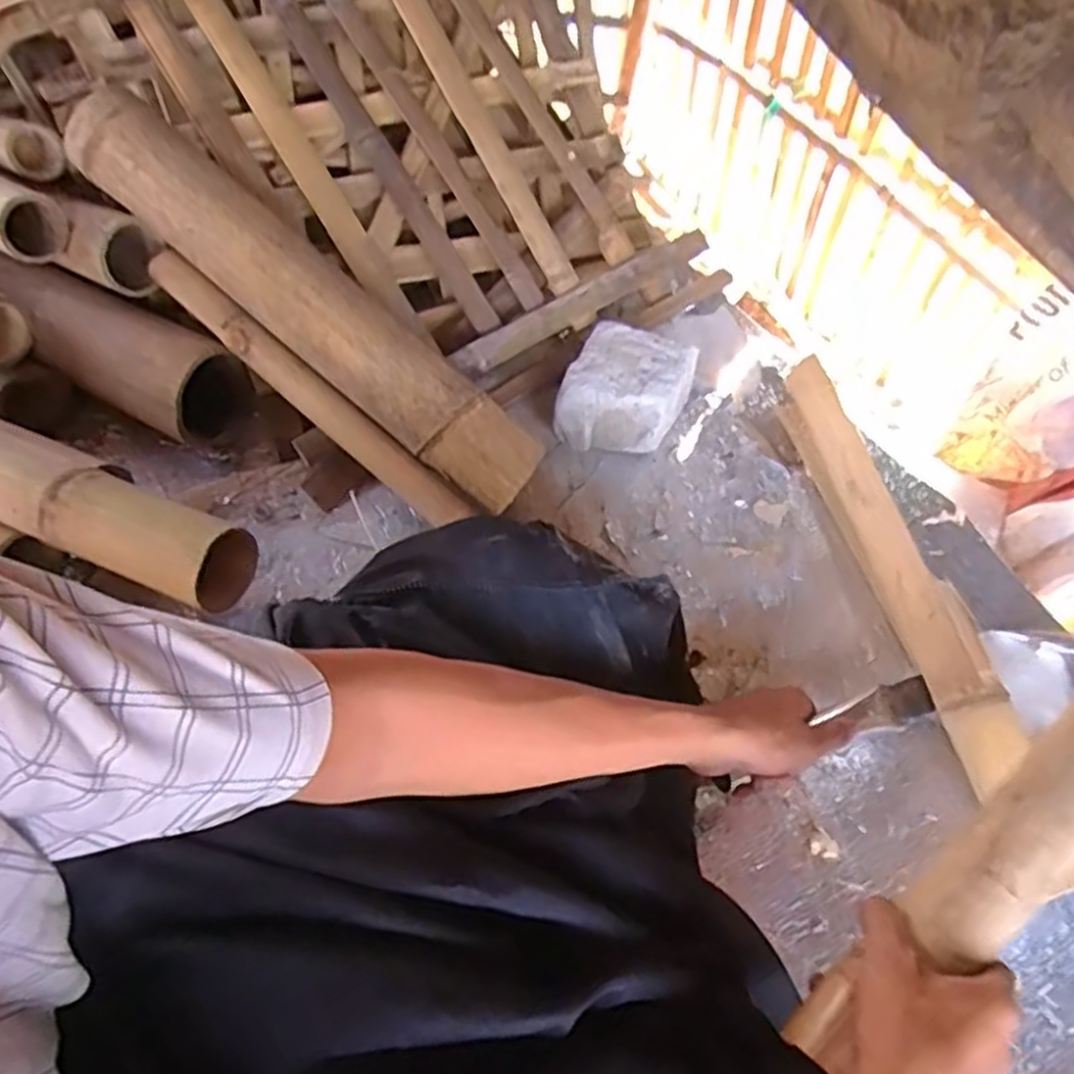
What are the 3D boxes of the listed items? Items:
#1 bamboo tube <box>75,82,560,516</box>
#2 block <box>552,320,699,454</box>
[{"bbox_3d":[-0.215,-0.223,0.721,0.533,0.074,0.083,40,61,0],"label":"bamboo tube"},{"bbox_3d":[0.094,-0.150,0.832,0.115,0.085,0.136,23,58,13],"label":"block"}]

